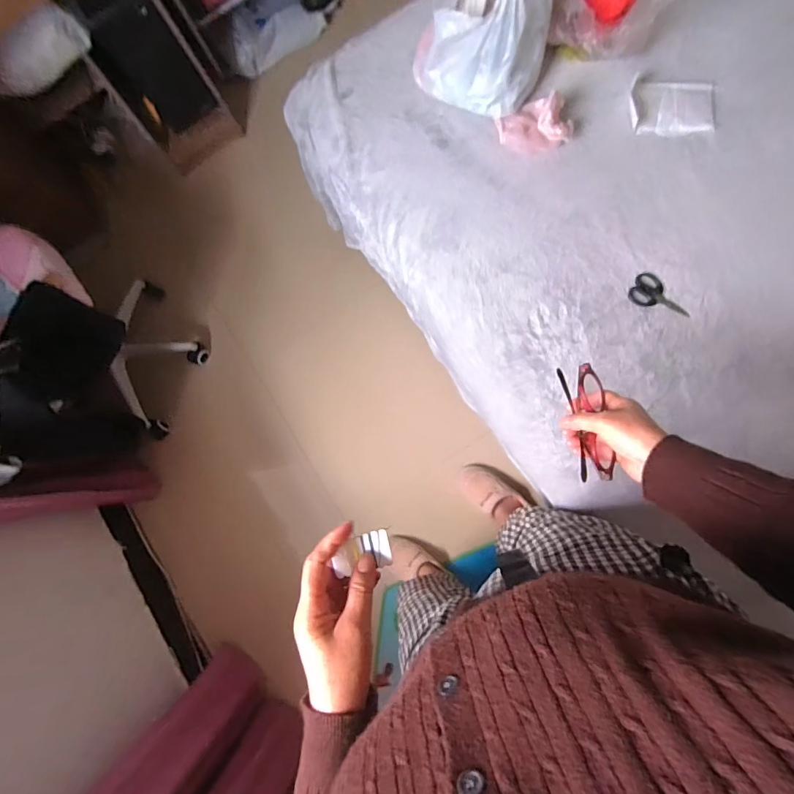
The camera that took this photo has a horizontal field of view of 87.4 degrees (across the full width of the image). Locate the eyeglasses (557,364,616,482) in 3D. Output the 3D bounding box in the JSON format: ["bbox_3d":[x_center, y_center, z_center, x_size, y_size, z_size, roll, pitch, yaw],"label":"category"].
[{"bbox_3d":[0.226,0.029,0.489,0.046,0.039,0.136,-7,78,5],"label":"eyeglasses"}]

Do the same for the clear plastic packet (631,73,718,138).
[{"bbox_3d":[0.532,-0.564,0.793,0.166,0.031,0.118,7,84,7],"label":"clear plastic packet"}]

